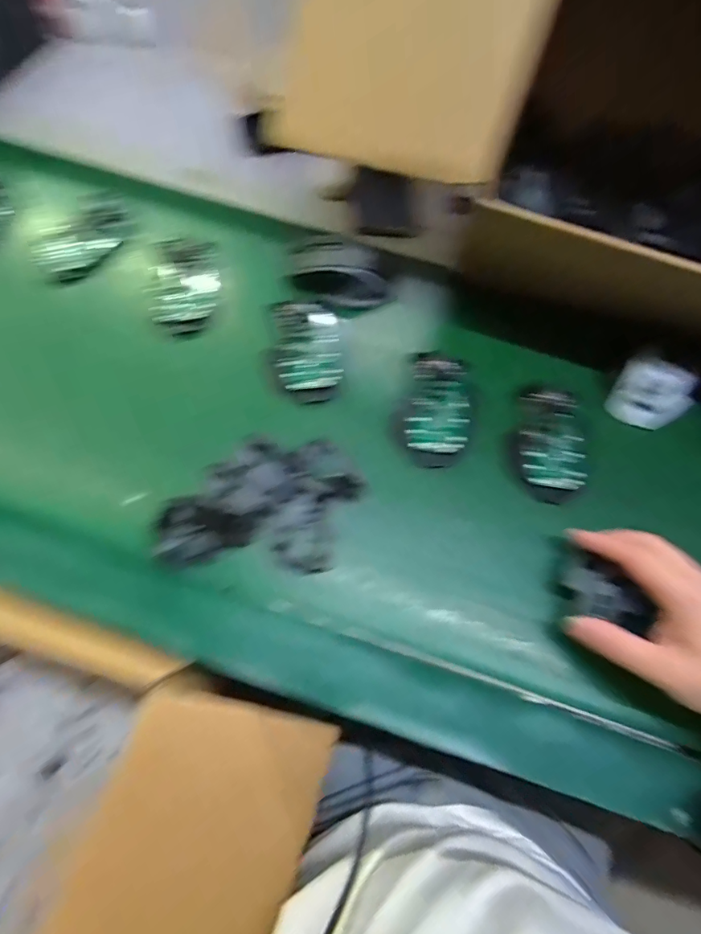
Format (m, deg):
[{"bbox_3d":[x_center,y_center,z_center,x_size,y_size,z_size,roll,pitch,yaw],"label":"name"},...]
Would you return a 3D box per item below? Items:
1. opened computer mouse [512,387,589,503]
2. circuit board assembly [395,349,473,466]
[{"bbox_3d":[0.184,-0.022,0.418,0.066,0.019,0.107,11,67,2],"label":"opened computer mouse"},{"bbox_3d":[0.081,-0.055,0.419,0.066,0.016,0.108,12,77,2],"label":"circuit board assembly"}]

